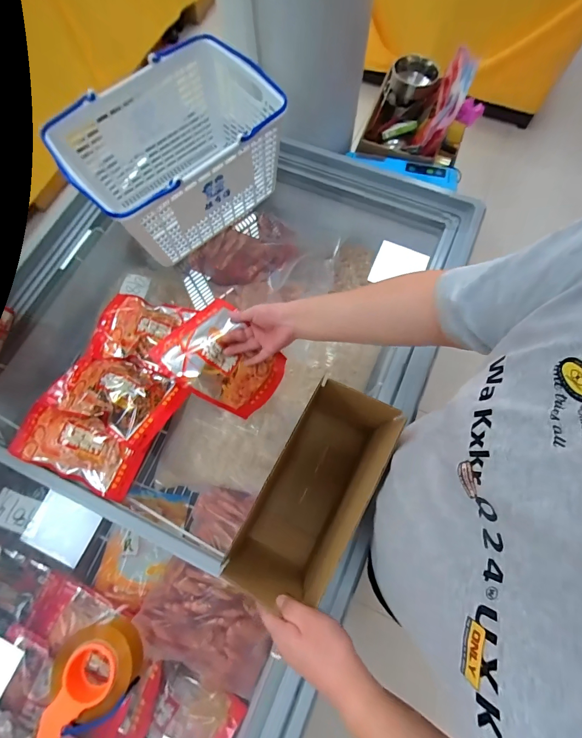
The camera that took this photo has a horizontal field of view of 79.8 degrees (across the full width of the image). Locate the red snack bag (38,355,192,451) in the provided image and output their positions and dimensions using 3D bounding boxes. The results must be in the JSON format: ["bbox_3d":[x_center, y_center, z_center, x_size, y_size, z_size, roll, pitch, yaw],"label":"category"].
[{"bbox_3d":[-0.373,0.048,0.726,0.270,0.061,0.154,23,74,8],"label":"red snack bag"}]

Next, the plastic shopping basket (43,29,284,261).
[{"bbox_3d":[-0.240,-0.458,0.787,0.302,0.232,0.421,43,78,13],"label":"plastic shopping basket"}]

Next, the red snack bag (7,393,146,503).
[{"bbox_3d":[-0.436,0.157,0.705,0.259,0.057,0.129,21,74,8],"label":"red snack bag"}]

